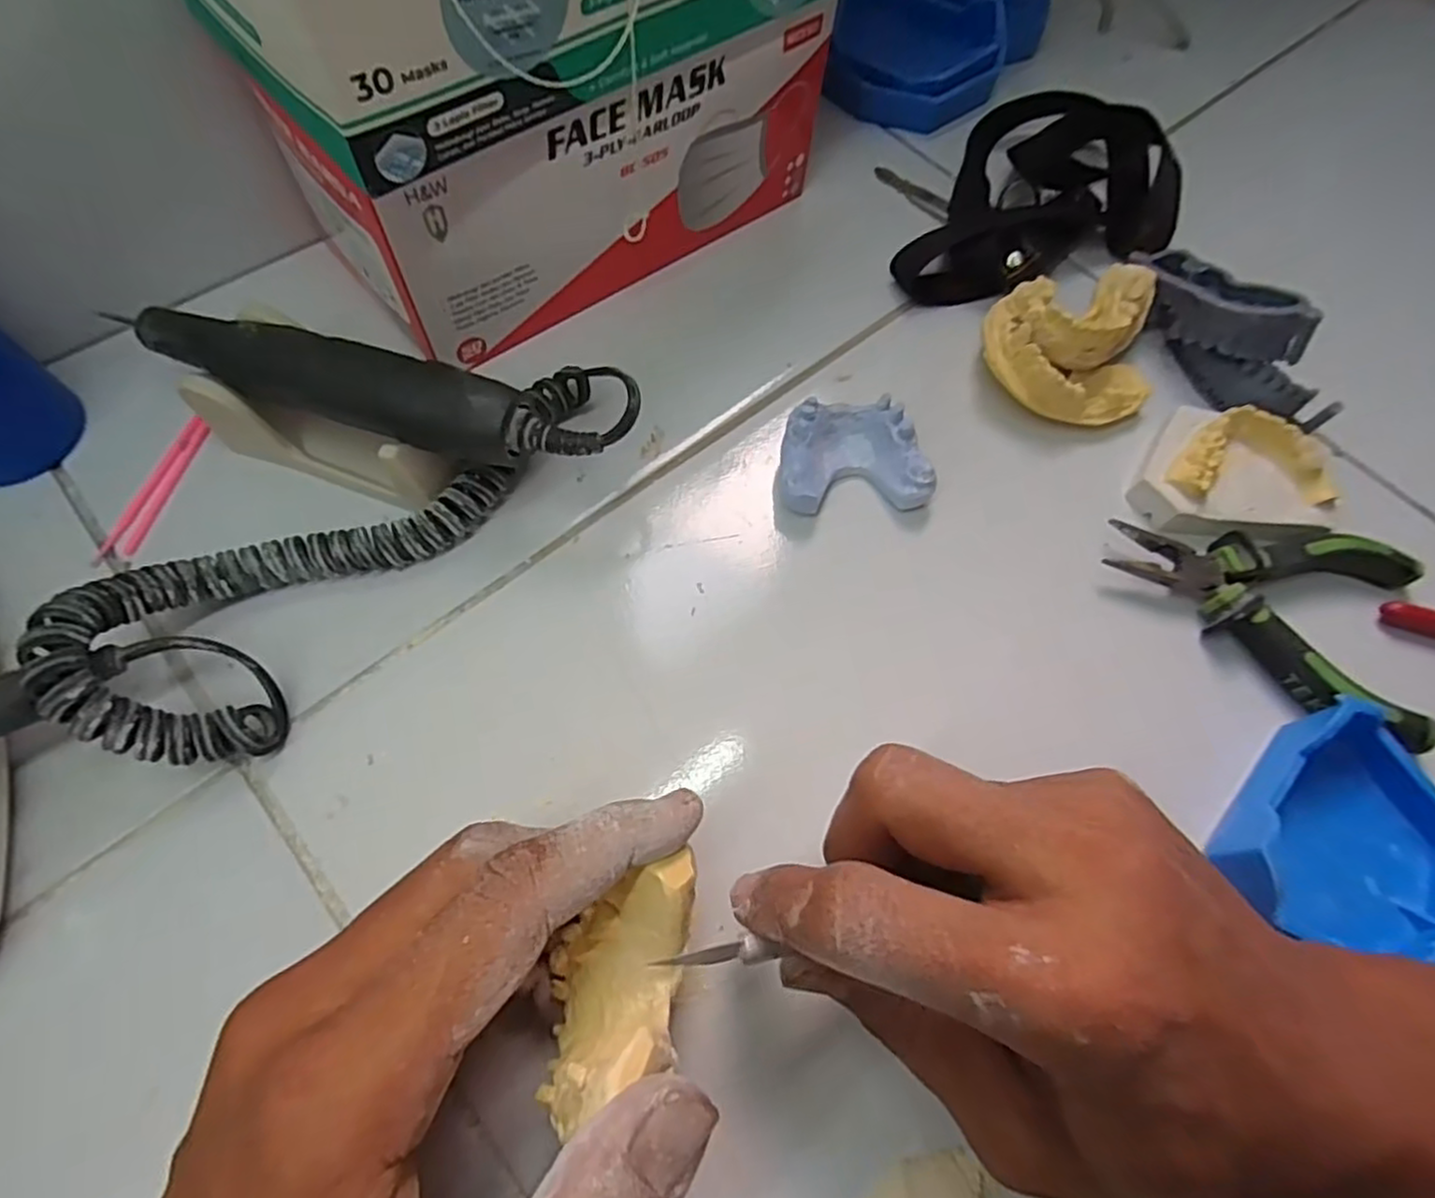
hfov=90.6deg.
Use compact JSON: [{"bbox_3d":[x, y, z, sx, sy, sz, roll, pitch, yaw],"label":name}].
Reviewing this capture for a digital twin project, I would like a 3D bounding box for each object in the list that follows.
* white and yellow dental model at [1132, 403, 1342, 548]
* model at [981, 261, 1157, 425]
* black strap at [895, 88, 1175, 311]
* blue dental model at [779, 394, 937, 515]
[{"bbox_3d":[0.202,-0.044,0.274,0.064,0.022,0.053,32,67,10],"label":"white and yellow dental model"},{"bbox_3d":[0.148,-0.107,0.293,0.072,0.033,0.065,-3,66,-6],"label":"model"},{"bbox_3d":[0.161,-0.188,0.338,0.102,0.028,0.153,28,67,8],"label":"black strap"},{"bbox_3d":[0.051,-0.055,0.274,0.056,0.020,0.044,-2,66,-5],"label":"blue dental model"}]

